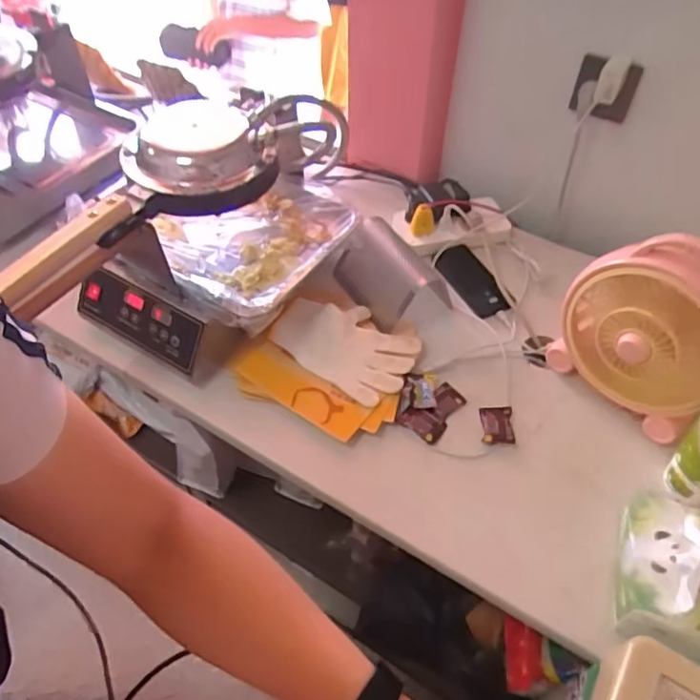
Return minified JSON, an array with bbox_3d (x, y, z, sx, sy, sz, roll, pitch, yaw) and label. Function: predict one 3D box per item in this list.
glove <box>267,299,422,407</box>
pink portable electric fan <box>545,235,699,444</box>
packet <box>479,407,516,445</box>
[{"bbox_3d":[0.003,-0.006,0.818,0.183,0.045,0.133,31,57,23],"label":"glove"},{"bbox_3d":[0.374,-0.022,0.710,0.119,0.230,0.198,-26,55,-20],"label":"pink portable electric fan"},{"bbox_3d":[0.193,0.095,0.756,0.041,0.013,0.052,1,51,1],"label":"packet"}]

